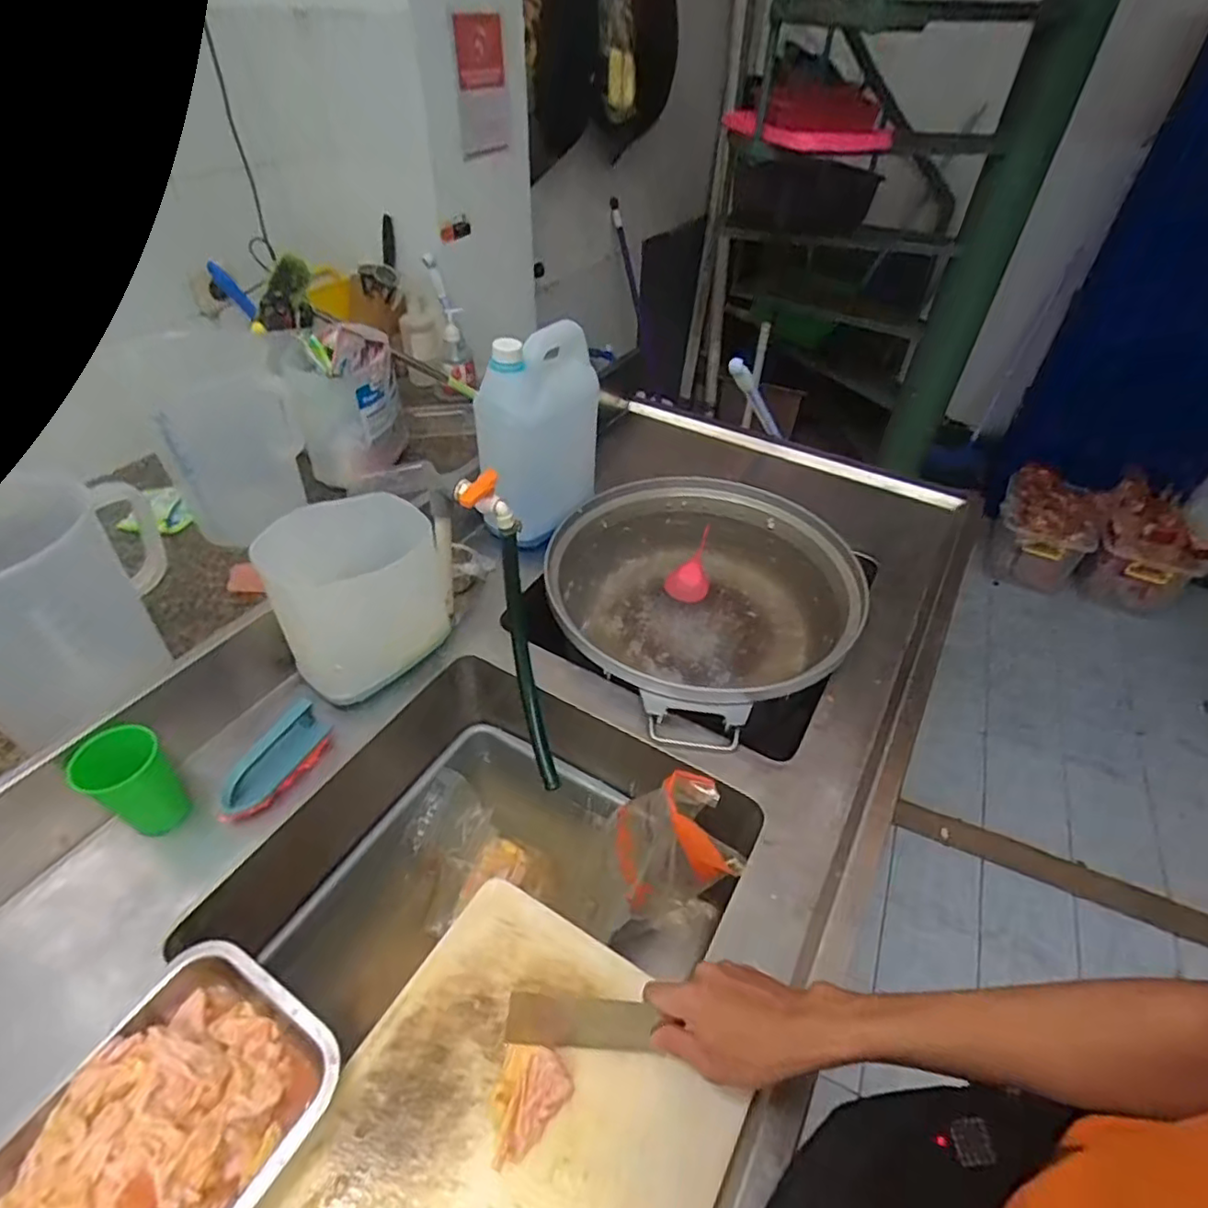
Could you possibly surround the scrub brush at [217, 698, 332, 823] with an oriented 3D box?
[{"bbox_3d":[-0.365,0.176,0.705,0.042,0.053,0.133,25,48,18],"label":"scrub brush"}]

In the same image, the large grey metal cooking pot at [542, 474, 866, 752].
[{"bbox_3d":[0.138,-0.014,0.983,0.443,0.143,0.458,3,45,-3],"label":"large grey metal cooking pot"}]

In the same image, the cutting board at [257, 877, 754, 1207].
[{"bbox_3d":[-0.103,0.461,0.461,0.291,0.026,0.441,26,48,18],"label":"cutting board"}]

